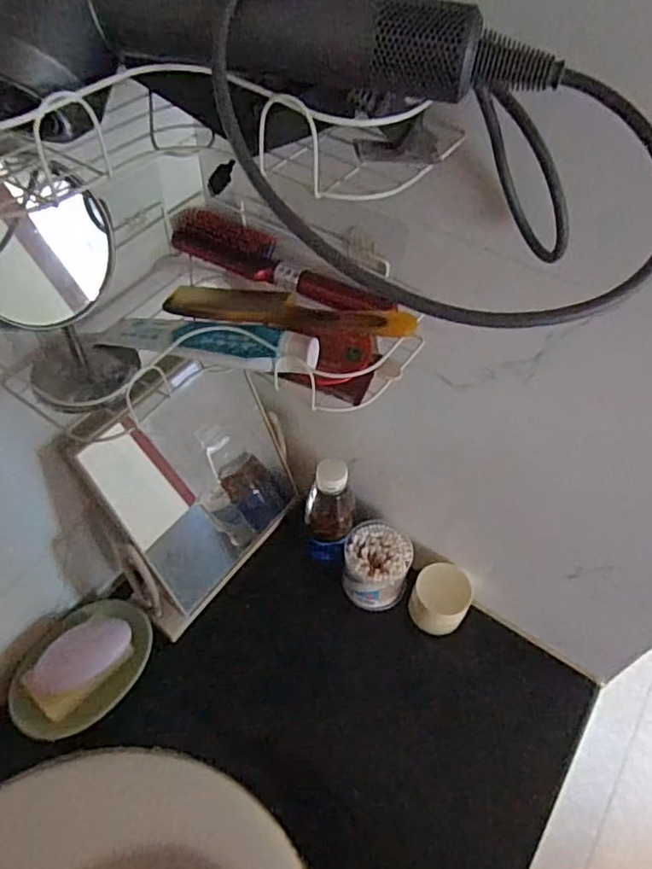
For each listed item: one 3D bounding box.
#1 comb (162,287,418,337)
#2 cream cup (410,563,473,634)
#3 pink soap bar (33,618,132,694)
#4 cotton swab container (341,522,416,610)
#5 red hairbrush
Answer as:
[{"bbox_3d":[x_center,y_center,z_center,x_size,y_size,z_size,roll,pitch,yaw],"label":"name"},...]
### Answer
[{"bbox_3d":[-0.031,-0.097,0.464,0.202,0.006,0.035,9,59,17],"label":"comb"},{"bbox_3d":[0.128,0.183,0.670,0.061,0.046,0.064,1,52,-2],"label":"cream cup"},{"bbox_3d":[-0.241,0.217,0.596,0.092,0.016,0.053,-37,95,-18],"label":"pink soap bar"},{"bbox_3d":[0.056,0.152,0.689,0.079,0.072,0.076,4,51,1],"label":"cotton swab container"},{"bbox_3d":[-0.042,-0.137,0.479,0.199,0.034,0.029,26,55,17],"label":"red hairbrush"}]

